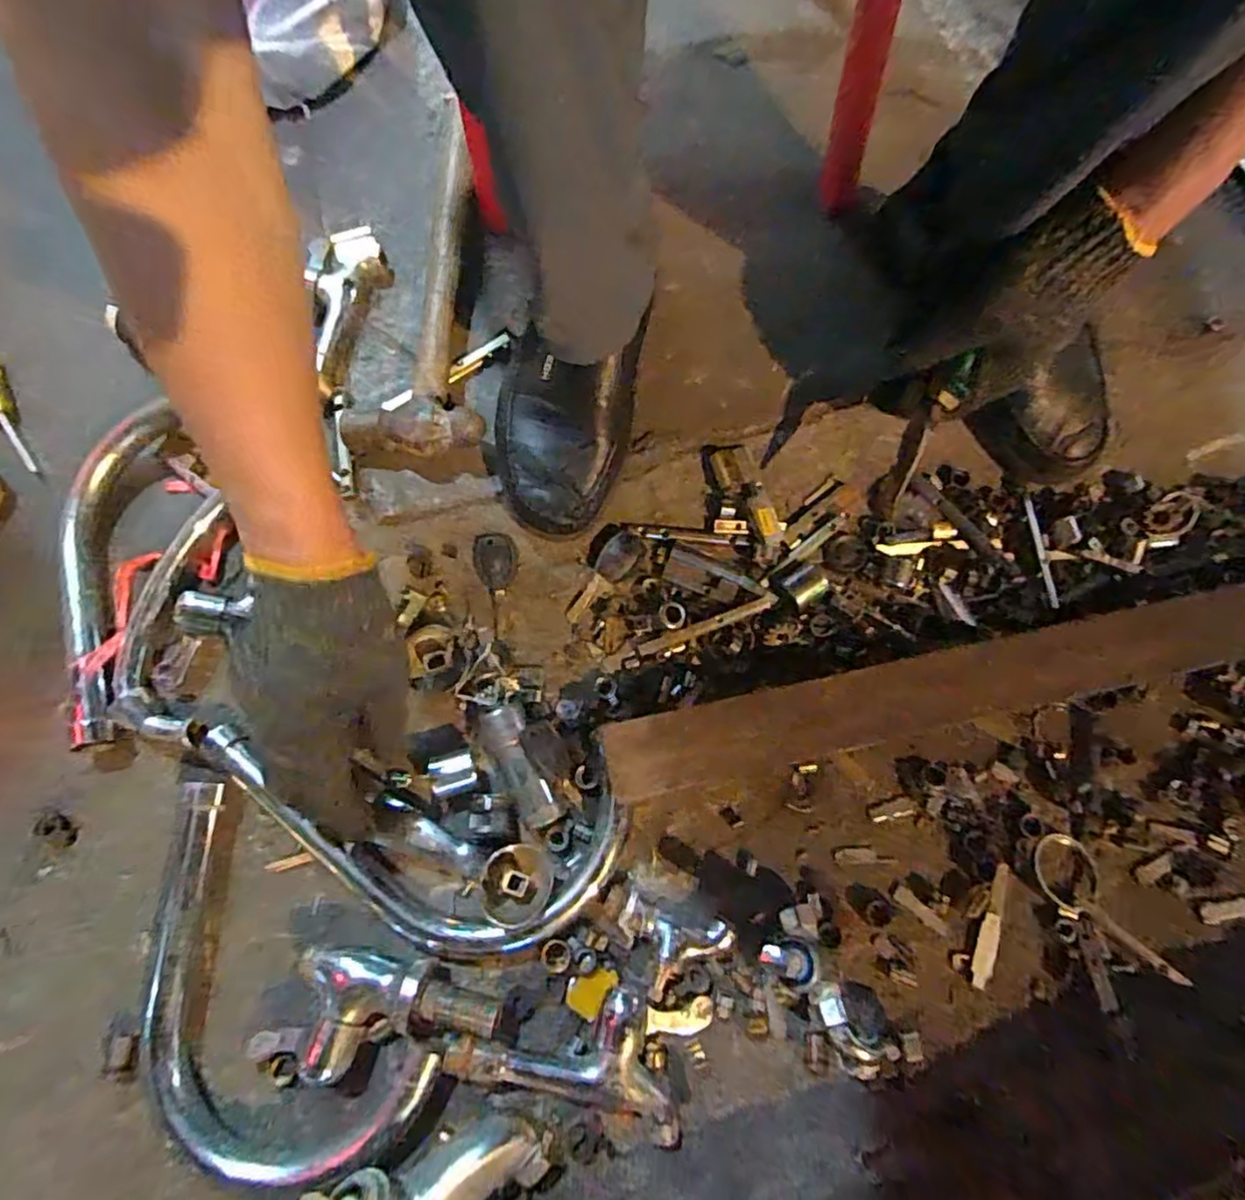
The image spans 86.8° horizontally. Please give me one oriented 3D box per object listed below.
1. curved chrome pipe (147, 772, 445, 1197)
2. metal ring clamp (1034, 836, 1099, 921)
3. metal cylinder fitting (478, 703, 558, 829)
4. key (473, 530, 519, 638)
[{"bbox_3d":[-0.224,0.235,0.391,0.230,0.028,0.117,43,77,13],"label":"curved chrome pipe"},{"bbox_3d":[0.295,0.179,0.435,0.043,0.004,0.047,0,71,0],"label":"metal ring clamp"},{"bbox_3d":[-0.068,0.106,0.435,0.029,0.021,0.085,-28,74,-9],"label":"metal cylinder fitting"},{"bbox_3d":[-0.092,-0.012,0.476,0.031,0.004,0.072,-2,86,-2],"label":"key"}]

